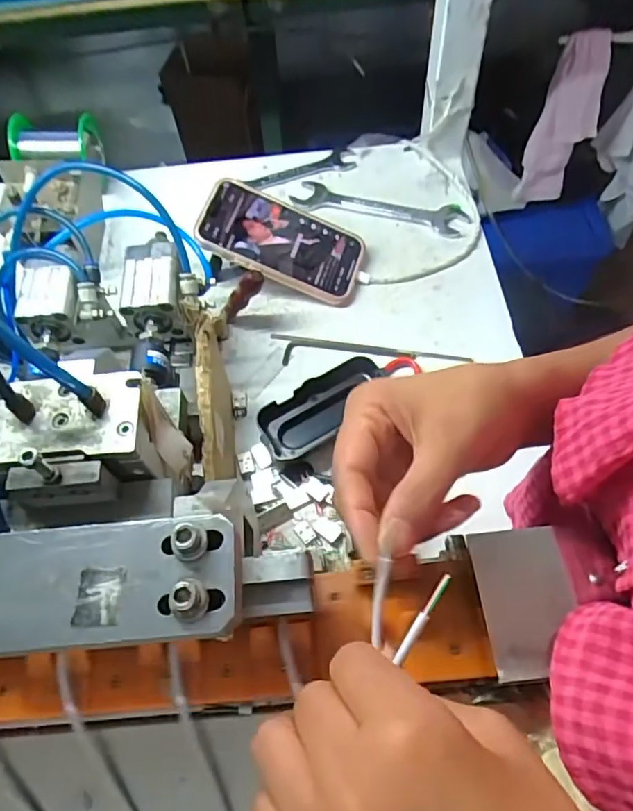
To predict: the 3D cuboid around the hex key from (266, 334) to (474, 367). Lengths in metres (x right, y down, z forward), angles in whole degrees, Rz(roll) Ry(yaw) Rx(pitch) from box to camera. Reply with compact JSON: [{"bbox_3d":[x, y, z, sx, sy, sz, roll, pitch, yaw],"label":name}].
[{"bbox_3d":[0.045,-0.045,0.474,0.172,0.008,0.032,6,61,7],"label":"hex key"}]

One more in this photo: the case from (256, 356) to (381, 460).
[{"bbox_3d":[0.006,0.002,0.436,0.107,0.028,0.043,-31,64,-13],"label":"case"}]

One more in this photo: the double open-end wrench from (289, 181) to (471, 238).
[{"bbox_3d":[0.065,-0.207,0.559,0.179,0.008,0.044,13,62,10],"label":"double open-end wrench"}]

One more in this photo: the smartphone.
[{"bbox_3d":[-0.031,-0.152,0.501,0.150,0.011,0.077,21,74,-10],"label":"smartphone"}]

